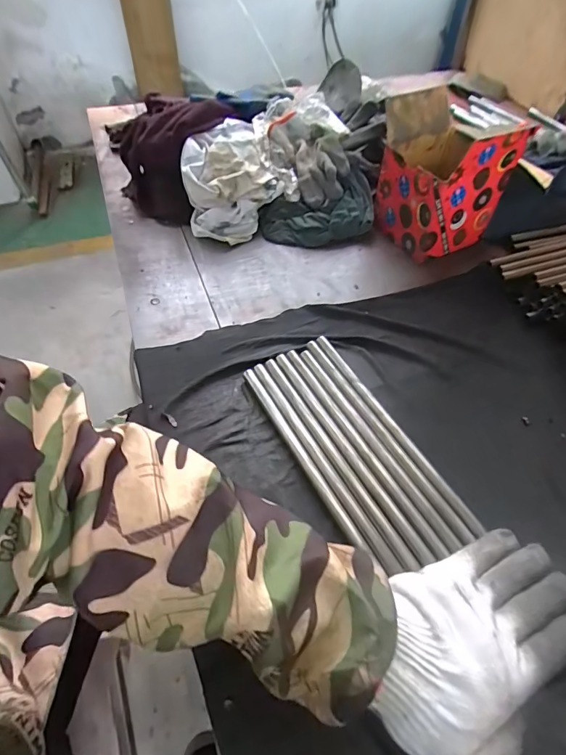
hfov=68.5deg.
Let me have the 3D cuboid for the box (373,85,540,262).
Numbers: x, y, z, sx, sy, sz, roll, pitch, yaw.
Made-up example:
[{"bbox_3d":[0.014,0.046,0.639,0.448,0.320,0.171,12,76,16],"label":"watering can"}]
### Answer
[{"bbox_3d":[0.227,-0.295,0.615,0.145,0.162,0.169,-19,54,-15],"label":"box"}]

